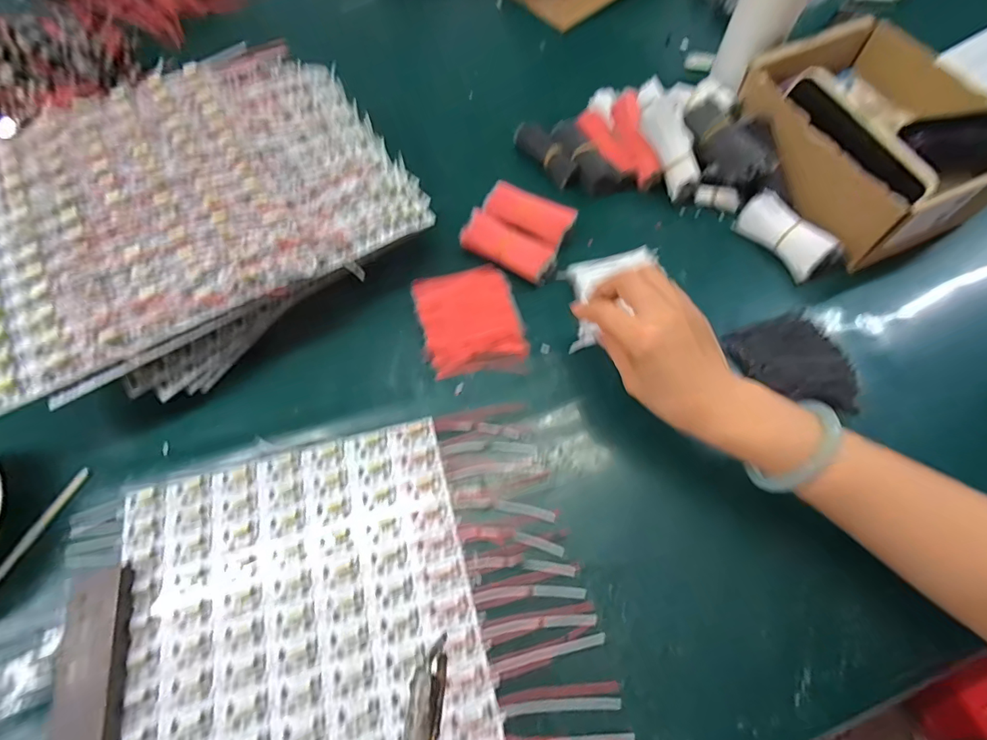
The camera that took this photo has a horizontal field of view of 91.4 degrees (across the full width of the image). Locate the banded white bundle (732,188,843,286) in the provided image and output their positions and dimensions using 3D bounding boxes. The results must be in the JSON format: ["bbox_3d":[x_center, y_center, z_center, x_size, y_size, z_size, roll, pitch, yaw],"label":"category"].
[{"bbox_3d":[0.278,-0.129,0.457,0.034,0.030,0.090,-33,68,-14],"label":"banded white bundle"}]

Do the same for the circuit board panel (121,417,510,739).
[{"bbox_3d":[-0.127,0.195,0.326,0.235,0.009,0.289,-13,67,-7],"label":"circuit board panel"}]

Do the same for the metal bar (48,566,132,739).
[{"bbox_3d":[-0.256,0.233,0.300,0.038,0.016,0.199,-11,64,-5],"label":"metal bar"}]

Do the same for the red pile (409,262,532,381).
[{"bbox_3d":[-0.021,-0.046,0.439,0.090,0.007,0.108,-11,65,-5],"label":"red pile"}]

